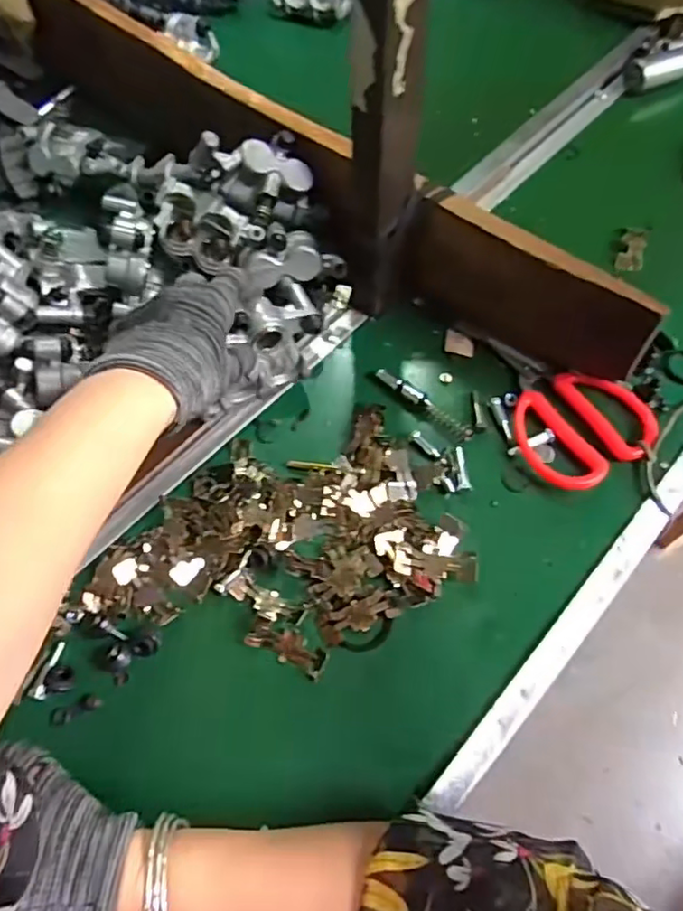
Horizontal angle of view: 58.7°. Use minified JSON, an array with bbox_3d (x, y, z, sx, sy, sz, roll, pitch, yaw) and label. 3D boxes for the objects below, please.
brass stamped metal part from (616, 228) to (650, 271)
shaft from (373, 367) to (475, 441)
[{"bbox_3d":[0.249,-0.177,0.520,0.021,0.010,0.041,14,75,6],"label":"brass stamped metal part"},{"bbox_3d":[0.063,-0.039,0.458,0.086,0.013,0.012,38,69,19],"label":"shaft"}]

